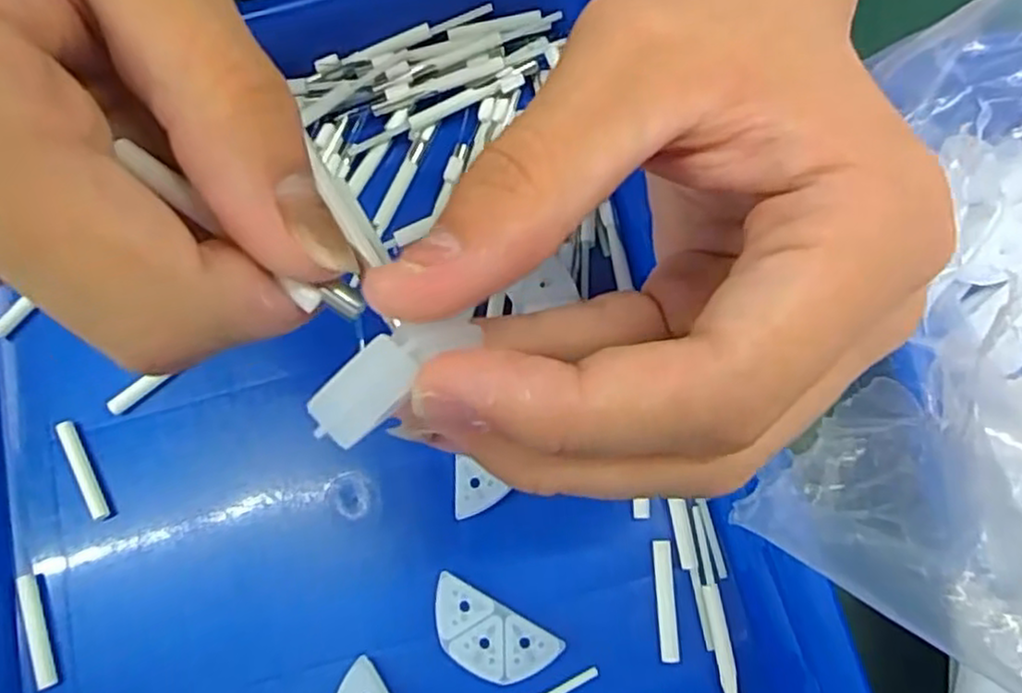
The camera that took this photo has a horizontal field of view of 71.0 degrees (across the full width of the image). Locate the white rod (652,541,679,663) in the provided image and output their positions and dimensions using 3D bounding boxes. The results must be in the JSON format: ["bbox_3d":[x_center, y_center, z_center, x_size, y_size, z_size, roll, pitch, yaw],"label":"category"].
[{"bbox_3d":[0.045,0.074,0.209,0.005,0.004,0.034,-2,77,3],"label":"white rod"}]

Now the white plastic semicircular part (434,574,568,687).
[{"bbox_3d":[-0.007,0.084,0.207,0.039,0.006,0.020,29,80,9],"label":"white plastic semicircular part"}]

